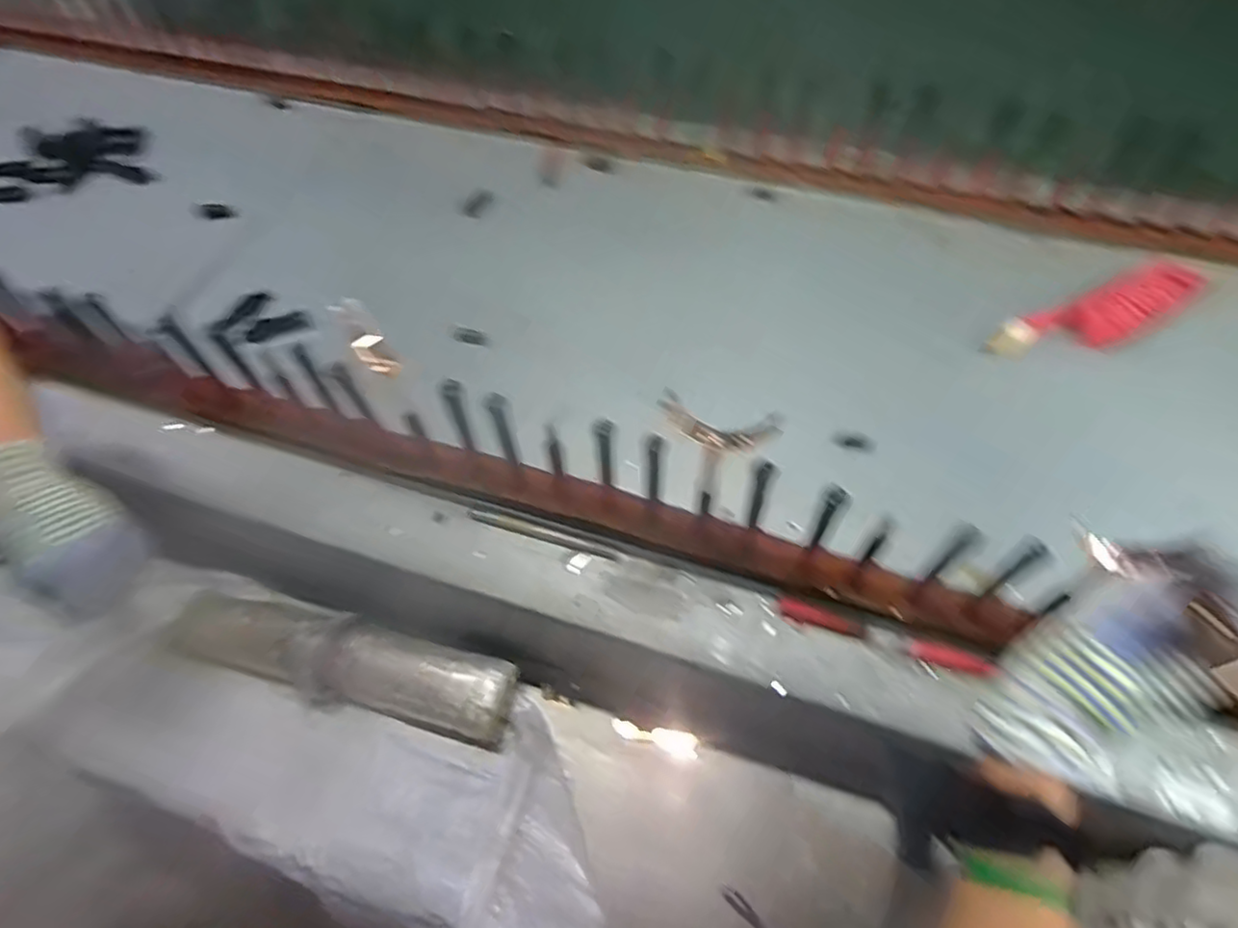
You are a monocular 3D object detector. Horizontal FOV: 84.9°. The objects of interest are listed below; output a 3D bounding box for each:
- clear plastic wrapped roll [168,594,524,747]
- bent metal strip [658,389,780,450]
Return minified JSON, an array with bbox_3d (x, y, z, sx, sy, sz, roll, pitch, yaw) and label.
[{"bbox_3d":[-0.321,0.231,0.790,0.407,0.060,0.099,10,58,9],"label":"clear plastic wrapped roll"},{"bbox_3d":[0.081,-0.031,0.554,0.099,0.039,0.007,14,25,9],"label":"bent metal strip"}]

